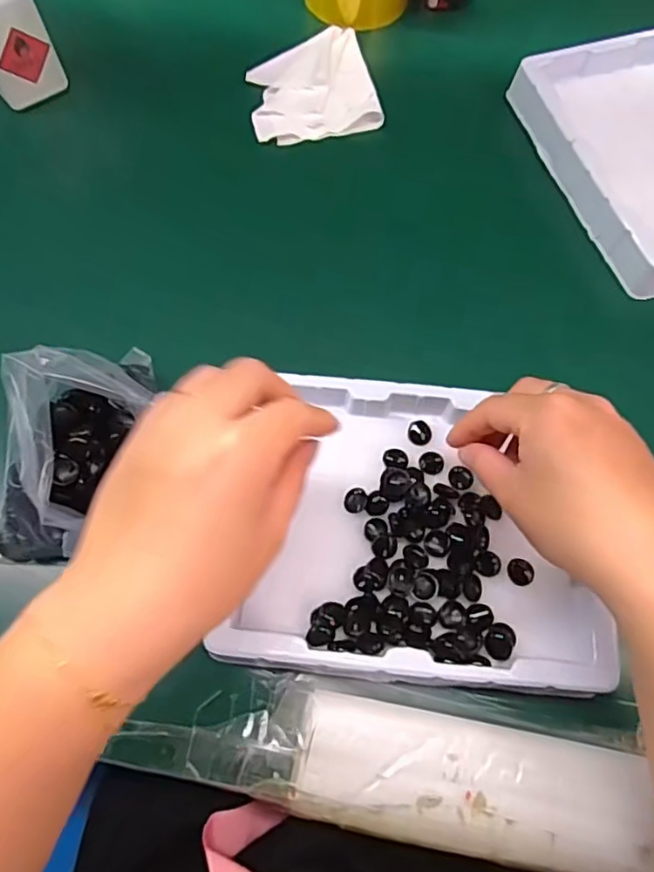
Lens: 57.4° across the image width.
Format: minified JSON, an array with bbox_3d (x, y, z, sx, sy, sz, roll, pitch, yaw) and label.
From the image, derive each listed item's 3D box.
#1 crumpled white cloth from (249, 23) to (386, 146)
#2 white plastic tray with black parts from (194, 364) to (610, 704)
[{"bbox_3d":[-0.015,-0.297,0.508,0.103,0.011,0.115,-11,68,-6],"label":"crumpled white cloth"},{"bbox_3d":[0.055,0.052,0.352,0.198,0.028,0.169,5,67,1],"label":"white plastic tray with black parts"}]

